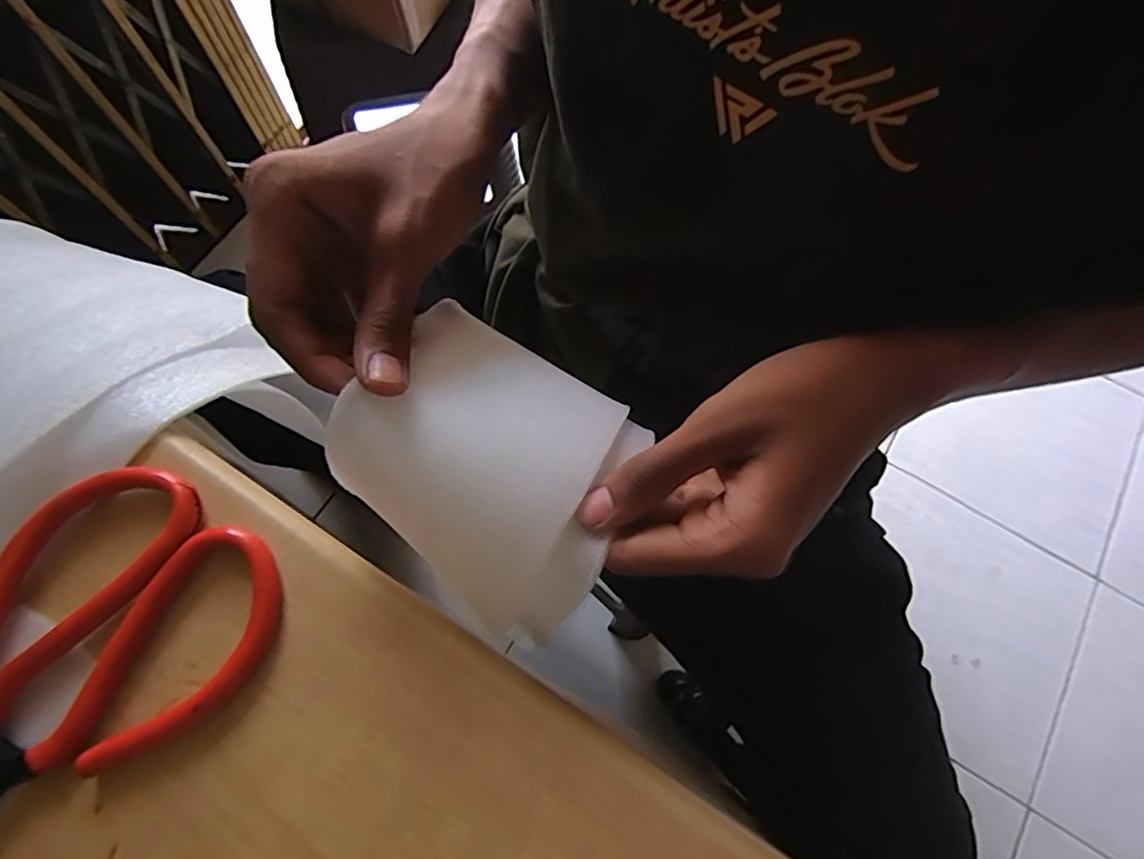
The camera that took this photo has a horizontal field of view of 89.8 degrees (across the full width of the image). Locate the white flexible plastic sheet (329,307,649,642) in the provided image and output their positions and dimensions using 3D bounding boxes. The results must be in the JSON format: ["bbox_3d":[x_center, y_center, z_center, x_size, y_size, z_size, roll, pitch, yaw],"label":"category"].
[{"bbox_3d":[-0.030,0.010,0.214,0.106,0.026,0.089,32,73,9],"label":"white flexible plastic sheet"}]

